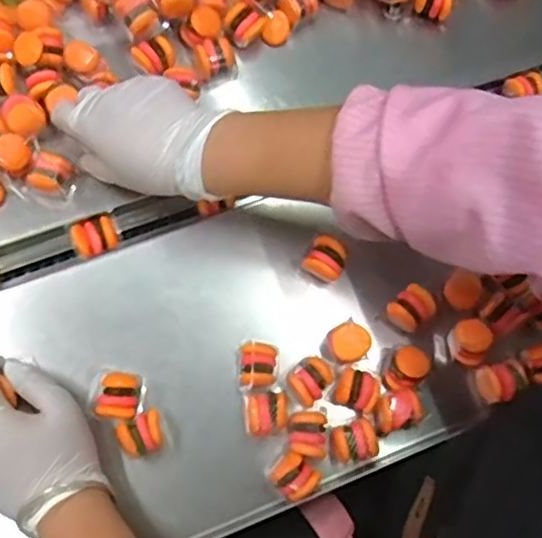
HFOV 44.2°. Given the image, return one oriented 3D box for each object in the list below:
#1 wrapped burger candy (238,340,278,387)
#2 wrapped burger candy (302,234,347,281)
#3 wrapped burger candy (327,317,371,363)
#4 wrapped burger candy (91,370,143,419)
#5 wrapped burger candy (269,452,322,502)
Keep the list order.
[{"bbox_3d":[-0.010,0.076,0.518,0.028,0.039,0.035,5,76,2],"label":"wrapped burger candy"},{"bbox_3d":[0.044,-0.007,0.534,0.031,0.029,0.033,31,78,8],"label":"wrapped burger candy"},{"bbox_3d":[0.059,0.059,0.518,0.028,0.036,0.031,-34,78,-8],"label":"wrapped burger candy"},{"bbox_3d":[-0.113,0.095,0.499,0.031,0.031,0.035,10,76,3],"label":"wrapped burger candy"},{"bbox_3d":[0.018,0.155,0.498,0.031,0.037,0.028,41,80,10],"label":"wrapped burger candy"}]

